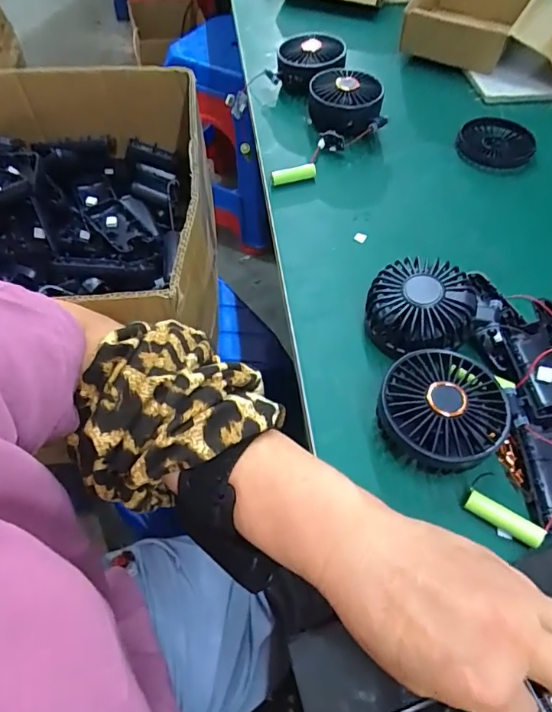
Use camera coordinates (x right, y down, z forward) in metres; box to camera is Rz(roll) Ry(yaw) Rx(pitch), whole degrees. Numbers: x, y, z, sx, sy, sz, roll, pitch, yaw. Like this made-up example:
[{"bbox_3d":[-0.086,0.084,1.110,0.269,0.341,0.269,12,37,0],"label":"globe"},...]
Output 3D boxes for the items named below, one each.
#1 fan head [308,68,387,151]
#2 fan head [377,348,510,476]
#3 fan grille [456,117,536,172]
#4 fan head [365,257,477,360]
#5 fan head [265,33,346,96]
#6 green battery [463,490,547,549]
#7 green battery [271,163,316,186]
[{"bbox_3d":[0.085,-0.294,0.562,0.090,0.050,0.105,1,59,3],"label":"fan head"},{"bbox_3d":[0.118,0.040,0.338,0.080,0.043,0.080,1,57,-1],"label":"fan head"},{"bbox_3d":[0.260,-0.253,0.555,0.084,0.014,0.084,1,57,-1],"label":"fan grille"},{"bbox_3d":[0.119,-0.039,0.386,0.081,0.051,0.076,1,57,-1],"label":"fan head"},{"bbox_3d":[0.046,-0.376,0.616,0.088,0.053,0.080,27,64,18],"label":"fan head"},{"bbox_3d":[0.153,0.108,0.314,0.050,0.011,0.014,29,61,20],"label":"green battery"},{"bbox_3d":[0.020,-0.199,0.519,0.052,0.017,0.012,-15,58,-11],"label":"green battery"}]

